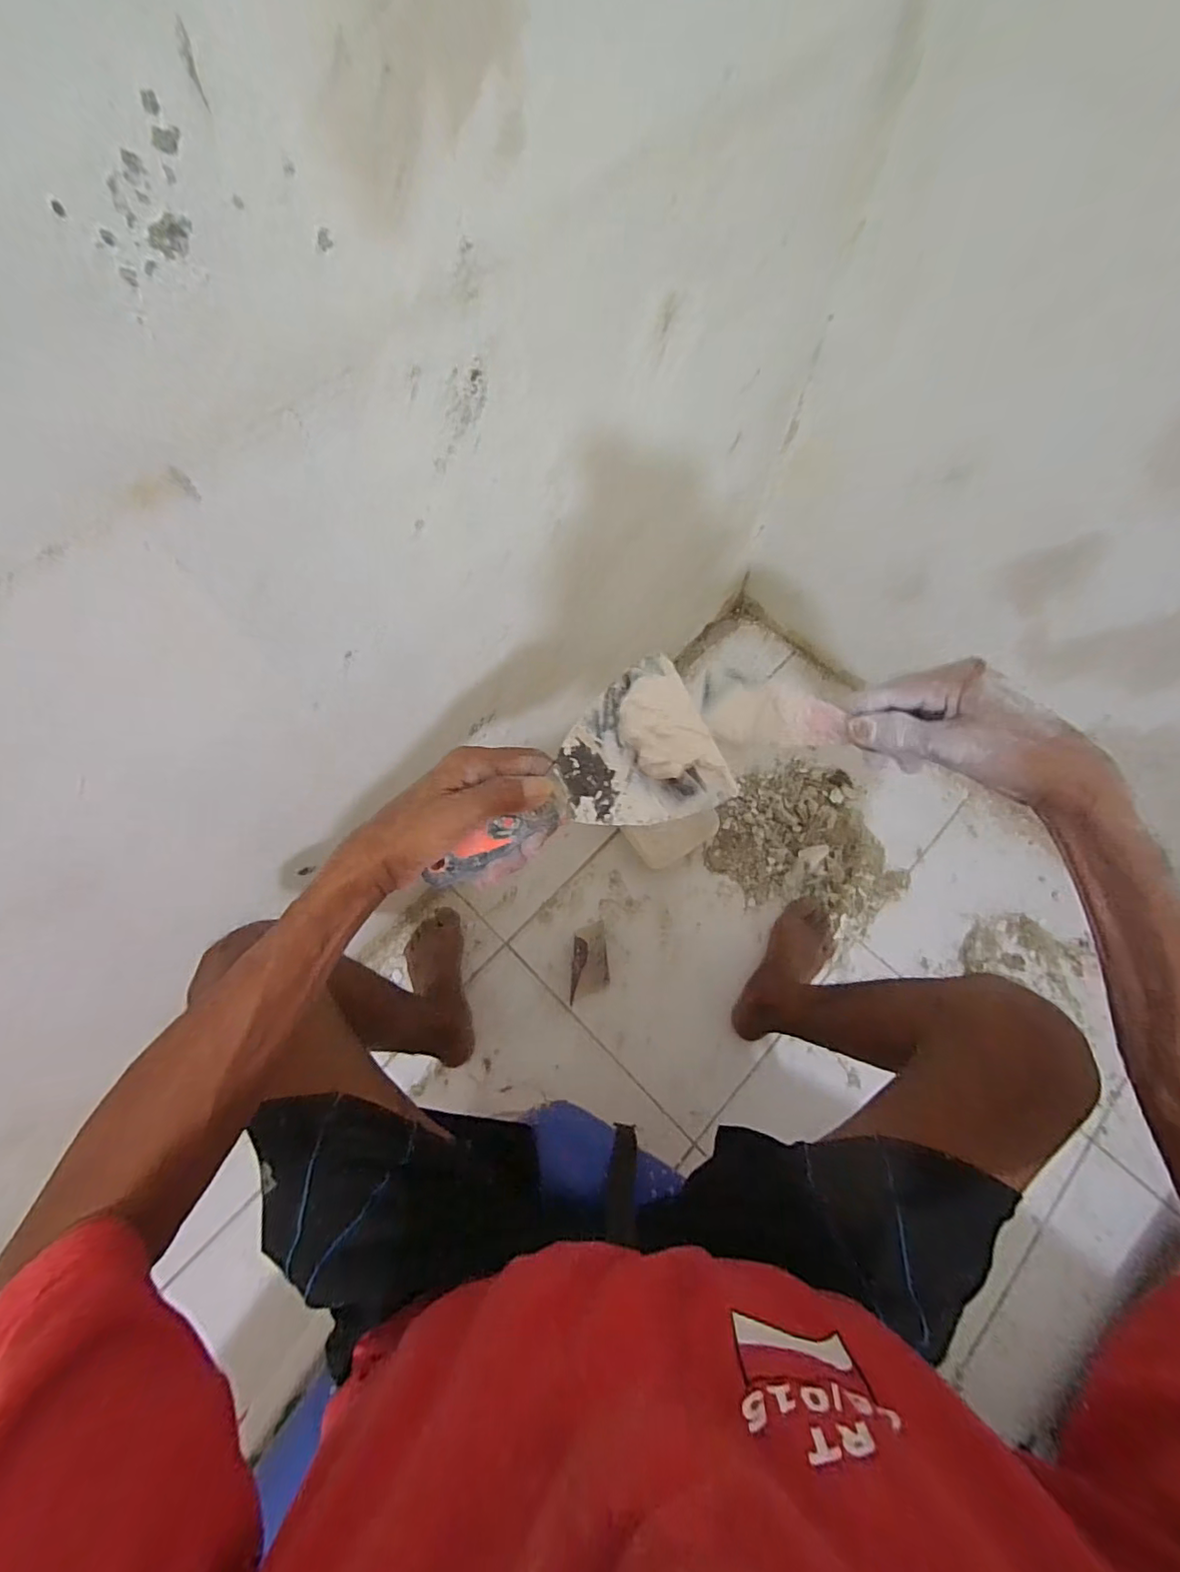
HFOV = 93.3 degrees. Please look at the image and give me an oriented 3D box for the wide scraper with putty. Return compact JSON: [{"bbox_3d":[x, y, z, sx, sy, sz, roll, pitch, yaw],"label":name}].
[{"bbox_3d":[-0.016,0.009,0.334,0.189,0.030,0.090,-32,71,13],"label":"wide scraper with putty"}]

